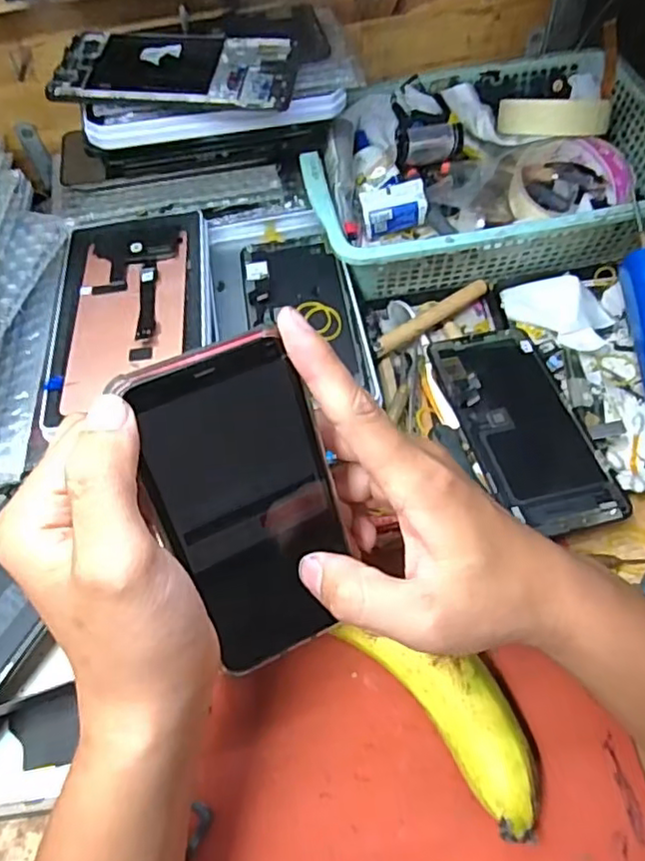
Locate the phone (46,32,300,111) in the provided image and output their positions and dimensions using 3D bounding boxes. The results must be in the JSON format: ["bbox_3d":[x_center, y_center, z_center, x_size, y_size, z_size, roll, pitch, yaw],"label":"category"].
[{"bbox_3d":[-0.093,-0.233,0.404,0.152,0.013,0.075,4,60,7],"label":"phone"}]

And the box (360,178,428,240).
[{"bbox_3d":[0.053,-0.166,0.468,0.045,0.029,0.025,-12,59,-3],"label":"box"}]

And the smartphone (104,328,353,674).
[{"bbox_3d":[-0.030,0.035,0.270,0.072,0.149,0.010,-23,28,-18],"label":"smartphone"}]

